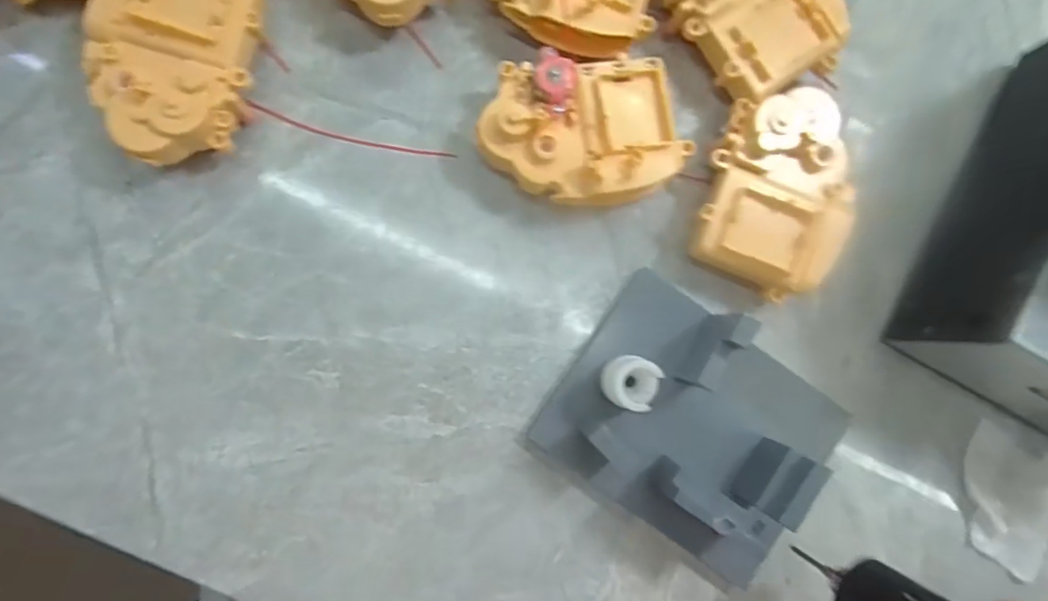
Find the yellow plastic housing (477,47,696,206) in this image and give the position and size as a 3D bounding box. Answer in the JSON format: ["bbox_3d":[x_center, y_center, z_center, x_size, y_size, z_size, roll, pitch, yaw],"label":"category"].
[{"bbox_3d":[0.031,-0.085,0.291,0.103,0.038,0.075,1,86,-3],"label":"yellow plastic housing"}]

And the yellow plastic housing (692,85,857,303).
[{"bbox_3d":[0.131,-0.054,0.296,0.072,0.041,0.097,18,86,-2],"label":"yellow plastic housing"}]

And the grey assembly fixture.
[{"bbox_3d":[0.087,0.067,0.280,0.136,0.050,0.113,36,85,0],"label":"grey assembly fixture"}]

